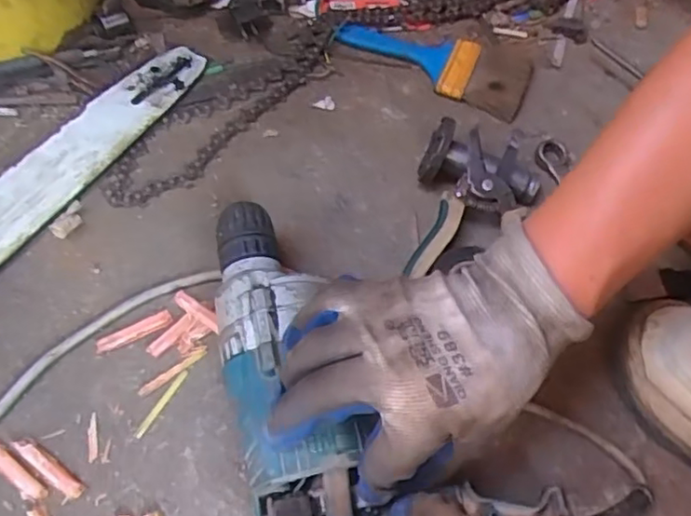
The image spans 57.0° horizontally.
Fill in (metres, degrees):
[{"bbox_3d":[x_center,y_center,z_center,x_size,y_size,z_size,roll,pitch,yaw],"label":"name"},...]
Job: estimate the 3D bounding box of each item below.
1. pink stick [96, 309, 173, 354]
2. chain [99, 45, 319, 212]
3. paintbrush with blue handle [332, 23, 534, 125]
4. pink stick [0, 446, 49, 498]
[{"bbox_3d":[-0.143,0.049,0.429,0.051,0.004,0.012,-22,62,-20],"label":"pink stick"},{"bbox_3d":[-0.111,-0.122,0.545,0.064,0.007,0.236,34,59,15],"label":"chain"},{"bbox_3d":[0.090,-0.197,0.604,0.181,0.014,0.096,28,58,12],"label":"paintbrush with blue handle"},{"bbox_3d":[-0.197,0.125,0.375,0.053,0.006,0.010,33,61,17],"label":"pink stick"}]

